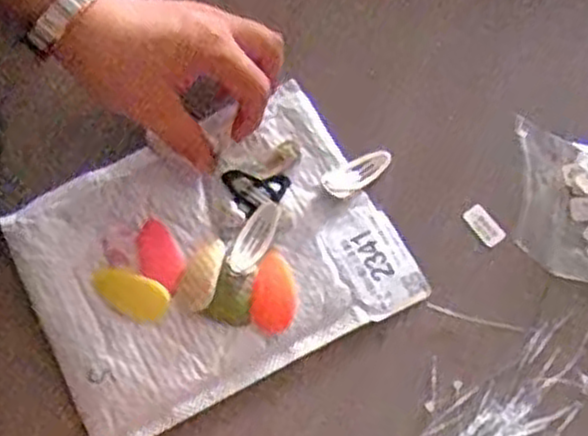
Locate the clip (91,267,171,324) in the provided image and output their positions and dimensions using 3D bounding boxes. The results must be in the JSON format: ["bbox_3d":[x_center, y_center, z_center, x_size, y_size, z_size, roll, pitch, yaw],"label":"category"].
[{"bbox_3d":[-0.091,0.041,0.439,0.044,0.004,0.023,26,70,7],"label":"clip"}]

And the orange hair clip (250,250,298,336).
[{"bbox_3d":[-0.011,0.041,0.443,0.024,0.004,0.046,4,69,-1],"label":"orange hair clip"}]

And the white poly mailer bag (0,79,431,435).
[{"bbox_3d":[-0.044,0.018,0.454,0.200,0.016,0.151,-26,72,-11],"label":"white poly mailer bag"}]

